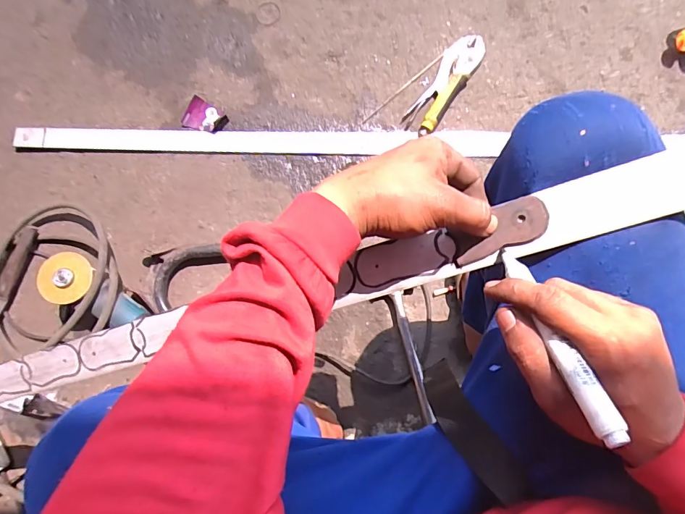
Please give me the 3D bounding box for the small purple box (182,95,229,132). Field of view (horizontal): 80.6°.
[{"bbox_3d":[-0.250,-0.250,0.734,0.073,0.011,0.056,29,88,3],"label":"small purple box"}]

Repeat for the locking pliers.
[{"bbox_3d":[0.184,-0.309,0.716,0.060,0.025,0.199,35,89,3],"label":"locking pliers"}]

